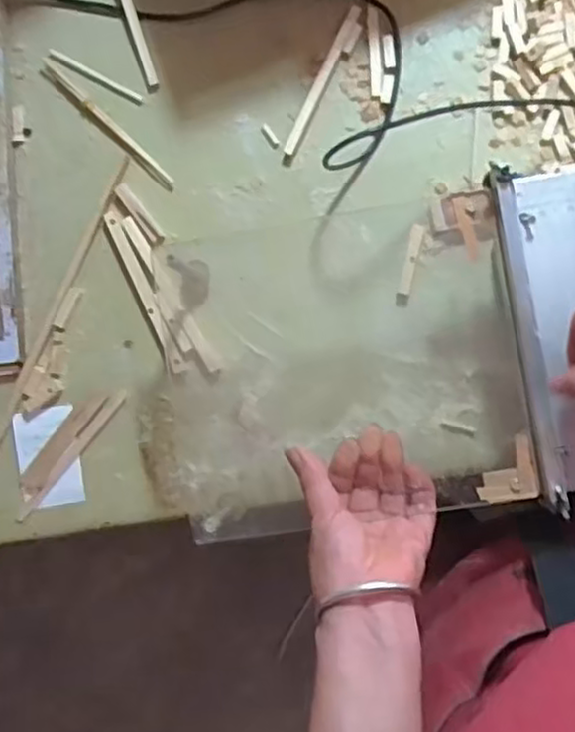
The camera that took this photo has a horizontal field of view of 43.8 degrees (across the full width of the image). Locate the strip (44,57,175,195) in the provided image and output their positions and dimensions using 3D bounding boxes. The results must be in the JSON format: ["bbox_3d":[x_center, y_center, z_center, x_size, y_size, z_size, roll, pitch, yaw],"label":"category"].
[{"bbox_3d":[-0.166,-0.223,0.657,0.012,0.004,0.169,-45,86,6],"label":"strip"}]

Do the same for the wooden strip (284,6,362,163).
[{"bbox_3d":[0.029,-0.250,0.634,0.011,0.004,0.145,27,95,5],"label":"wooden strip"}]

